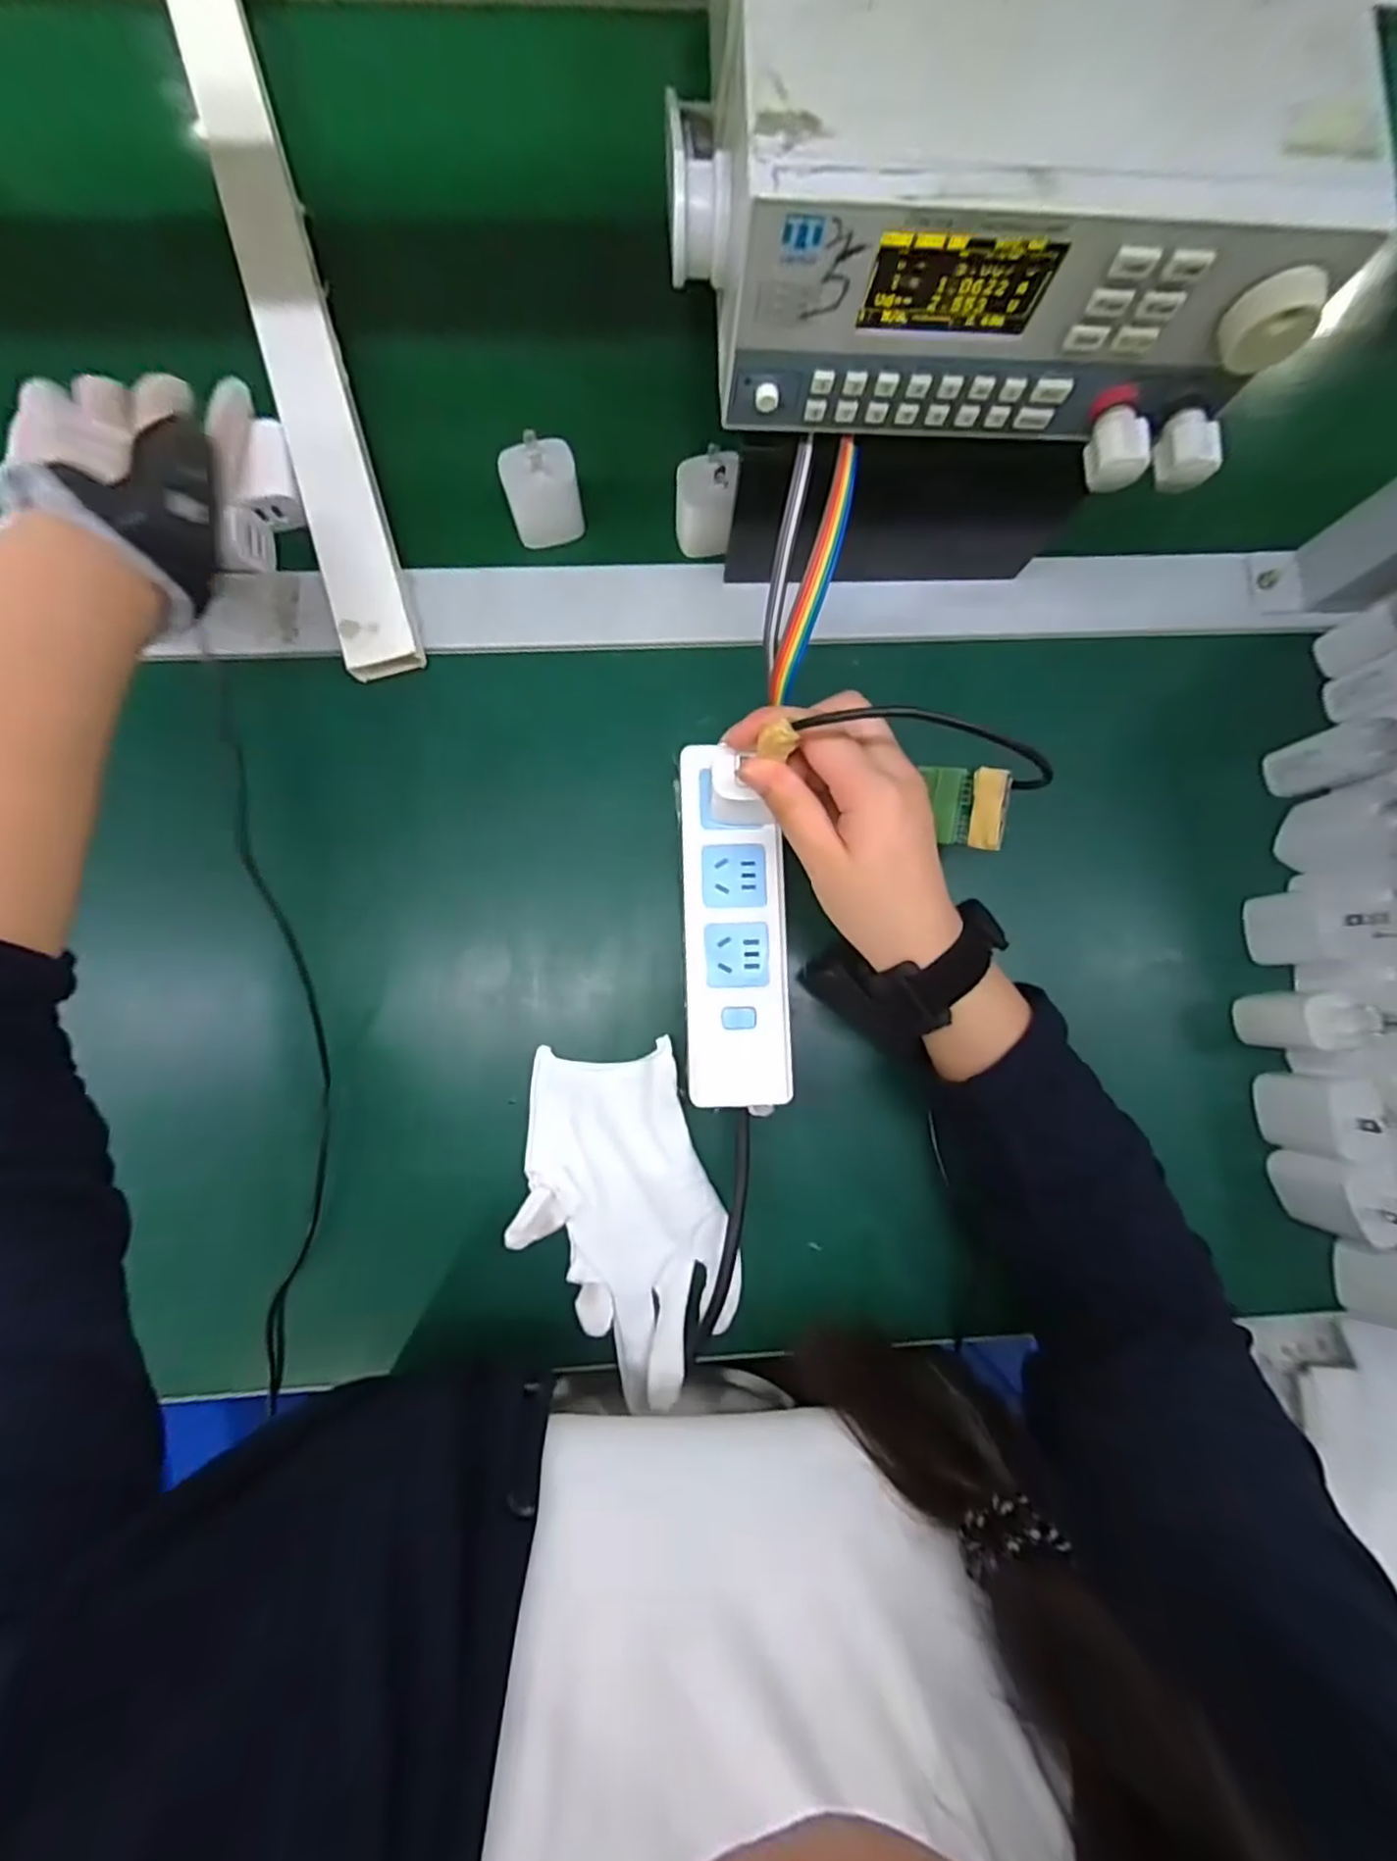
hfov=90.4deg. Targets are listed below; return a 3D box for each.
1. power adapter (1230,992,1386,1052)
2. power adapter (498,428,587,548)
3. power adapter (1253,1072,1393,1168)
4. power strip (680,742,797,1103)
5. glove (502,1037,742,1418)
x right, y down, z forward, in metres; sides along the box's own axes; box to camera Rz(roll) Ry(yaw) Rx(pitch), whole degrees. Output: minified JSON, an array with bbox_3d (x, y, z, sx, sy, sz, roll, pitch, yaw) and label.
[{"bbox_3d":[0.332,0.050,0.380,0.031,0.058,0.029,0,84,-3],"label":"power adapter"},{"bbox_3d":[-0.088,-0.249,0.394,0.041,0.047,0.031,-14,85,-4],"label":"power adapter"},{"bbox_3d":[0.332,0.099,0.370,0.032,0.057,0.041,8,84,-2],"label":"power adapter"},{"bbox_3d":[0.019,-0.001,0.378,0.054,0.035,0.185,-1,84,-3],"label":"power strip"},{"bbox_3d":[-0.041,0.152,0.367,0.101,0.020,0.174,-18,85,-5],"label":"glove"}]

